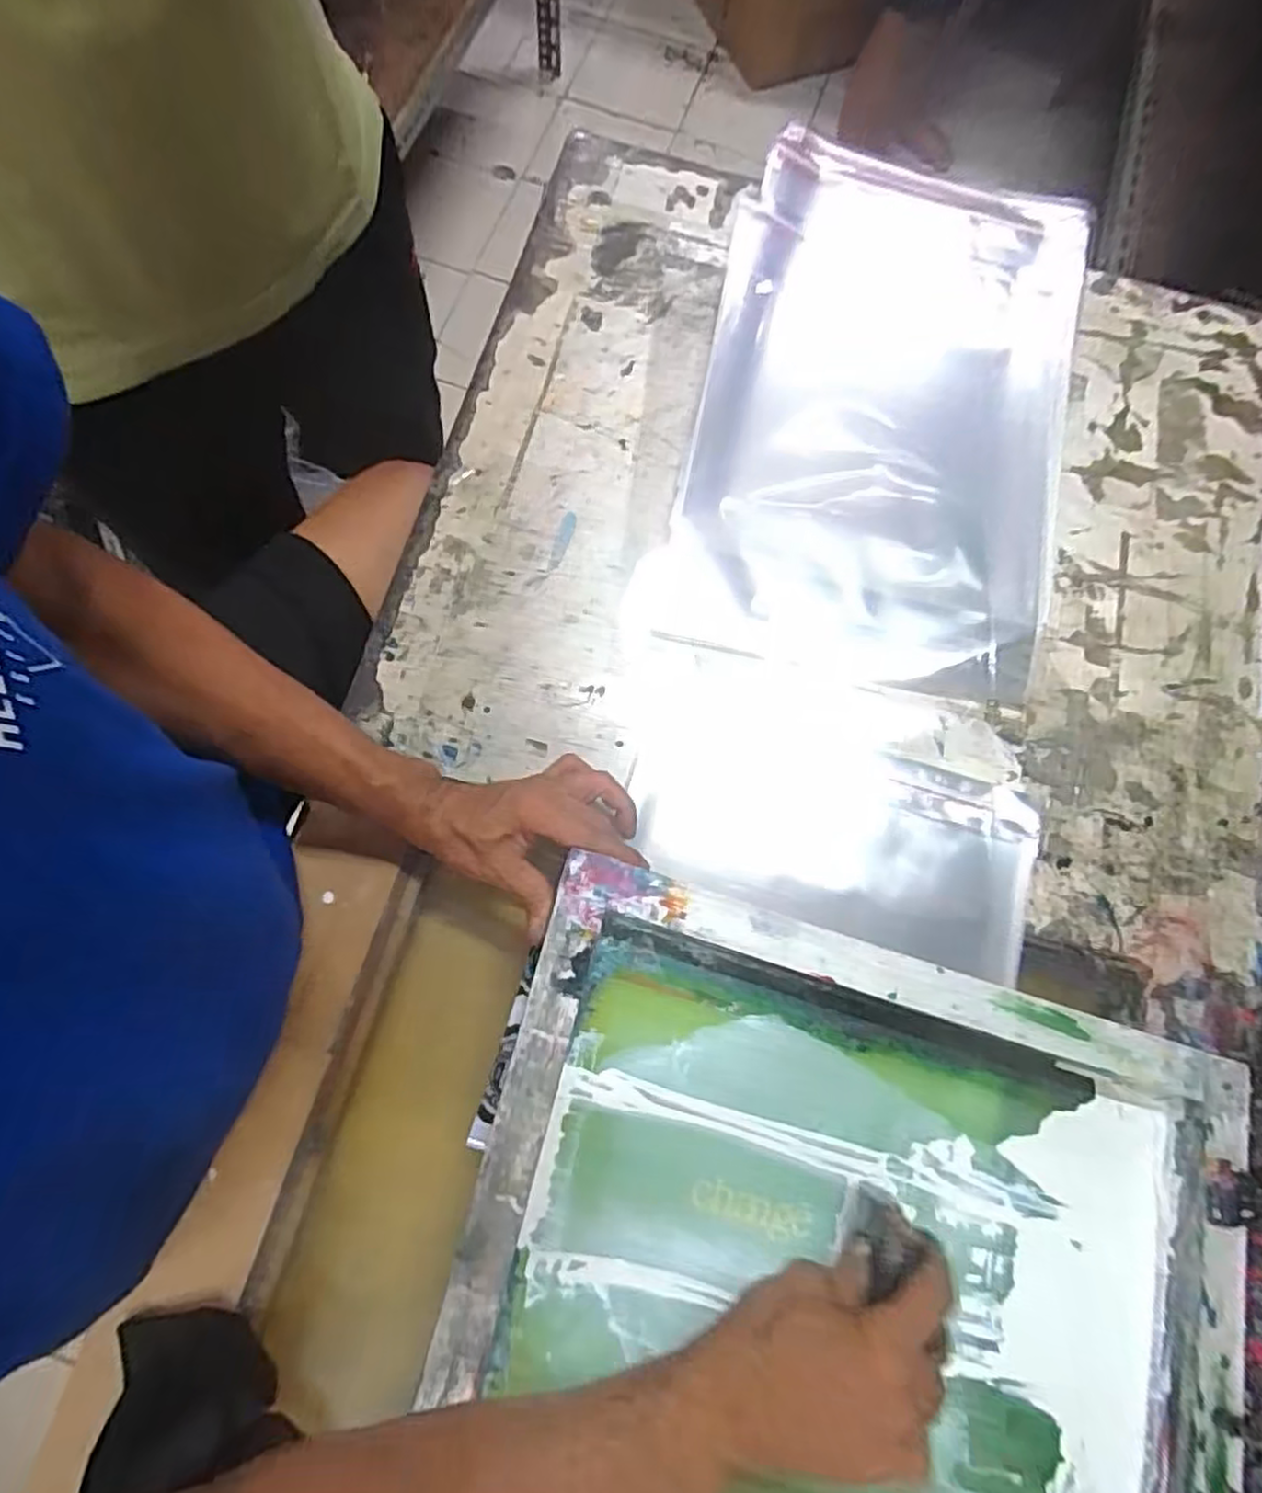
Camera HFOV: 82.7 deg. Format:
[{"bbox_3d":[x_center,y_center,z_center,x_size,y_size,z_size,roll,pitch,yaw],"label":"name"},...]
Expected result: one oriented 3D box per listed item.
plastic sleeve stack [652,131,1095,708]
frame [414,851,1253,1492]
[{"bbox_3d":[0.224,-0.305,0.632,0.313,0.025,0.522,11,76,2],"label":"plastic sleeve stack"},{"bbox_3d":[0.132,0.306,0.424,0.455,0.041,0.354,18,74,-2],"label":"frame"}]

